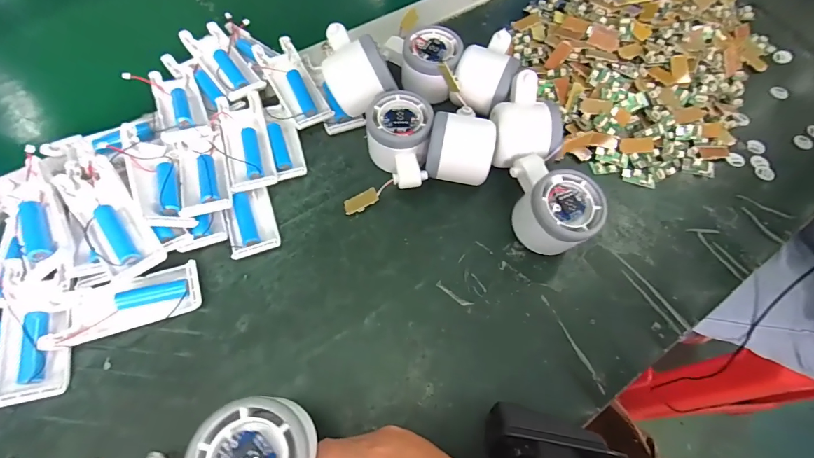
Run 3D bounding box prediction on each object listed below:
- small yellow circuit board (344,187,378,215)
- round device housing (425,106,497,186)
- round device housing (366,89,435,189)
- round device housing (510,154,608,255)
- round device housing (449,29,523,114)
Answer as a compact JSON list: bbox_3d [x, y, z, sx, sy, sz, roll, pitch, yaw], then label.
[{"bbox_3d":[-0.041,-0.025,0.352,0.032,0.004,0.014,-27,70,5],"label":"small yellow circuit board"},{"bbox_3d":[0.048,-0.069,0.351,0.055,0.052,0.051,1,65,-2],"label":"round device housing"},{"bbox_3d":[-0.008,-0.076,0.358,0.057,0.050,0.084,6,65,1],"label":"round device housing"},{"bbox_3d":[0.123,-0.022,0.331,0.060,0.053,0.079,-4,65,-5],"label":"round device housing"},{"bbox_3d":[0.078,-0.152,0.394,0.056,0.057,0.084,16,65,6],"label":"round device housing"}]

